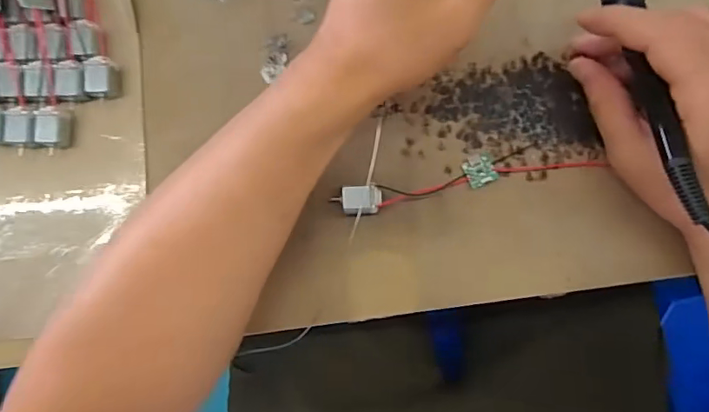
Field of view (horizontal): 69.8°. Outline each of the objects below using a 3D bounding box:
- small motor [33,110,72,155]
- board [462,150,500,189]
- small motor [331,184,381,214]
[{"bbox_3d":[-0.193,-0.047,0.326,0.019,0.013,0.026,6,86,3],"label":"small motor"},{"bbox_3d":[0.080,-0.023,0.322,0.019,0.004,0.020,-21,85,1],"label":"board"},{"bbox_3d":[0.001,-0.004,0.319,0.031,0.016,0.018,0,85,2],"label":"small motor"}]

